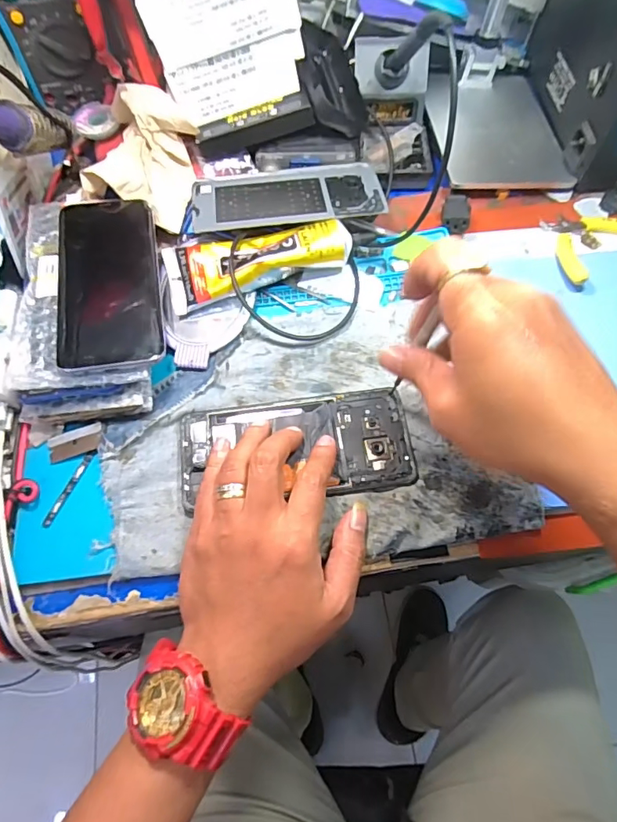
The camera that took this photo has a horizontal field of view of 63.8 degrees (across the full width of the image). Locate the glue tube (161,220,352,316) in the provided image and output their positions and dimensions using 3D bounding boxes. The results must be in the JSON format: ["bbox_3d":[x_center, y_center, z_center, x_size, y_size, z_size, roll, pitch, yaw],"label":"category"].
[{"bbox_3d":[-0.040,-0.119,0.392,0.143,0.029,0.051,-12,67,-5],"label":"glue tube"}]

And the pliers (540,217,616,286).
[{"bbox_3d":[0.240,-0.150,0.416,0.099,0.019,0.063,-31,70,-13],"label":"pliers"}]

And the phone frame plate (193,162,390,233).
[{"bbox_3d":[-0.017,-0.181,0.418,0.157,0.006,0.068,-6,58,-2],"label":"phone frame plate"}]

